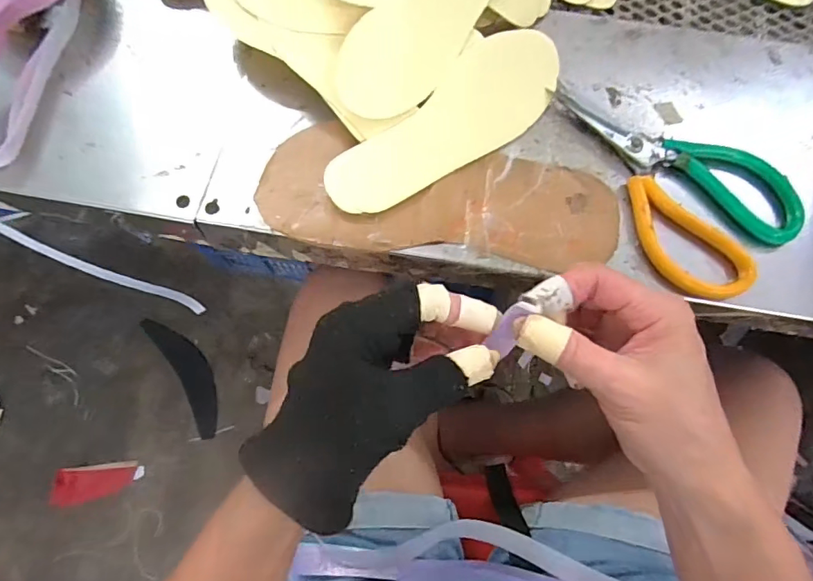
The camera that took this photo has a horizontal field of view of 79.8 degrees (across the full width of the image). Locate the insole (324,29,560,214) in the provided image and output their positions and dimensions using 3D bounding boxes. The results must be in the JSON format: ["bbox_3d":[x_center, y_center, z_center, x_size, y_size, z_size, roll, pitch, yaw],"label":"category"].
[{"bbox_3d":[0.034,-0.121,0.356,0.199,0.004,0.066,-42,92,-9],"label":"insole"}]

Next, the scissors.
[{"bbox_3d":[0.180,-0.084,0.341,0.102,0.015,0.180,-40,77,-12],"label":"scissors"}]

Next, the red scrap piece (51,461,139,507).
[{"bbox_3d":[-0.634,0.392,0.992,0.152,0.008,0.071,-4,74,-11],"label":"red scrap piece"}]

